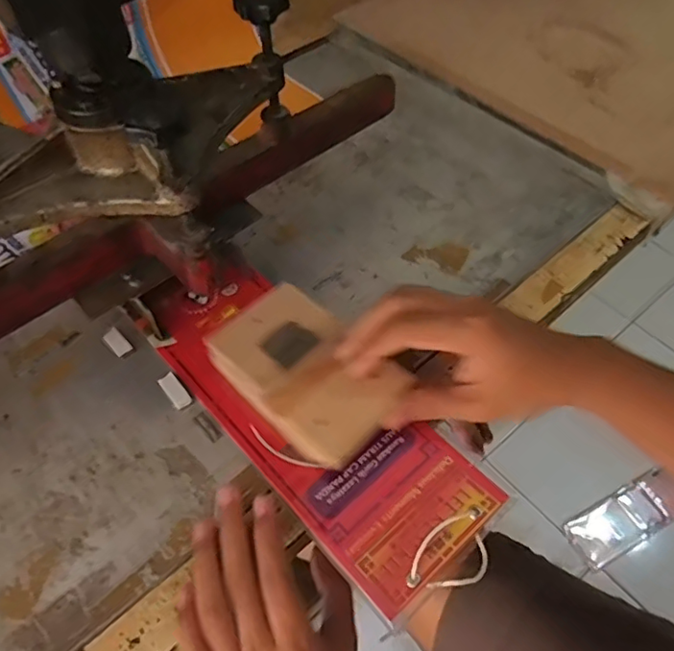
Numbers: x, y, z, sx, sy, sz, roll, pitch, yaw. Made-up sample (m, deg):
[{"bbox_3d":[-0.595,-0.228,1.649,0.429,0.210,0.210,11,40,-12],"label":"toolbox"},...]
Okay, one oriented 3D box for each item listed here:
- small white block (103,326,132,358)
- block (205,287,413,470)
[{"bbox_3d":[-0.169,0.013,0.437,0.013,0.007,0.025,-39,62,-23],"label":"small white block"},{"bbox_3d":[-0.022,0.032,0.395,0.129,0.036,0.078,39,65,23],"label":"block"}]

